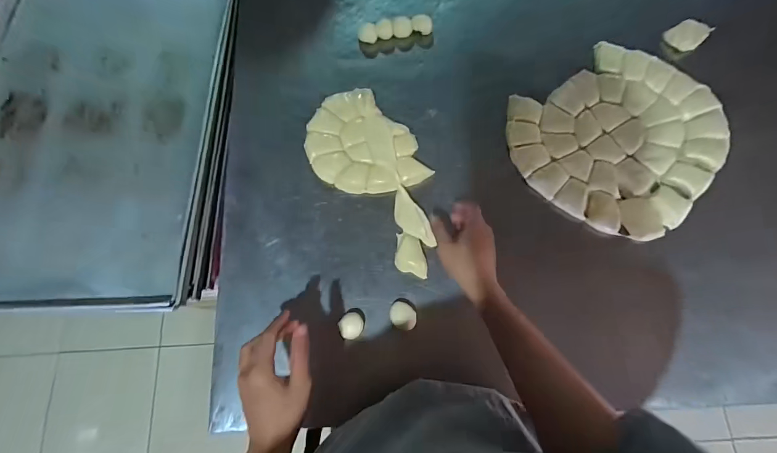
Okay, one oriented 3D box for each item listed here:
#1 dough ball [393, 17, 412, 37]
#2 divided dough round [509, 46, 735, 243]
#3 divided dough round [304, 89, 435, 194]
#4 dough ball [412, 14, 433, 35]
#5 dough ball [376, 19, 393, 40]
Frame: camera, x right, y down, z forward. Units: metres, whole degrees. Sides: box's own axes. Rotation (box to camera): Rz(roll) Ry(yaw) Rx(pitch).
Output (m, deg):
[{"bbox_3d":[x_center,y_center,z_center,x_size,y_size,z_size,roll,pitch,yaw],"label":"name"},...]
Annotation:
[{"bbox_3d":[0.027,-0.388,0.705,0.037,0.021,0.031,-6,73,0],"label":"dough ball"},{"bbox_3d":[0.388,-0.160,0.615,0.305,0.028,0.329,0,73,1],"label":"divided dough round"},{"bbox_3d":[-0.049,-0.147,0.627,0.177,0.022,0.204,-21,74,-5],"label":"divided dough round"},{"bbox_3d":[0.065,-0.388,0.699,0.038,0.023,0.031,2,73,2],"label":"dough ball"},{"bbox_3d":[-0.007,-0.382,0.704,0.032,0.023,0.028,0,73,2],"label":"dough ball"}]

